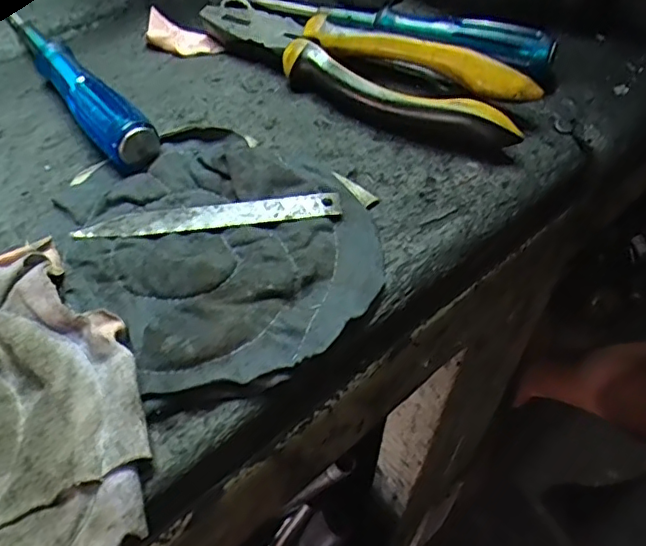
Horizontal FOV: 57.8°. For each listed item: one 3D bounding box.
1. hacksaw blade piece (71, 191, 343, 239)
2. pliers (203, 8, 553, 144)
[{"bbox_3d":[-0.052,-0.026,0.271,0.119,0.004,0.014,-6,58,-2],"label":"hacksaw blade piece"},{"bbox_3d":[0.023,-0.122,0.334,0.194,0.030,0.059,30,57,20],"label":"pliers"}]

